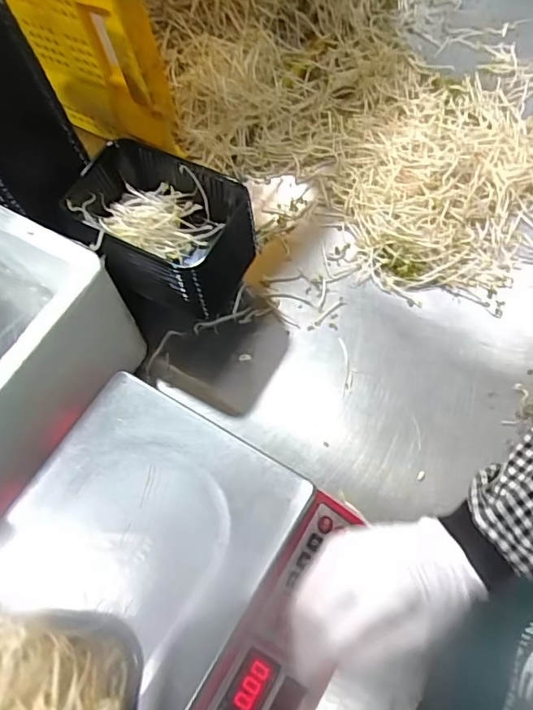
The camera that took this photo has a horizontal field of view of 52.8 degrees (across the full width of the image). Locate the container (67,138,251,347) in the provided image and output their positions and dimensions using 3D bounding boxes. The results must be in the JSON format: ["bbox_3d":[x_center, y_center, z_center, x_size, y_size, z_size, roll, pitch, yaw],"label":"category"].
[{"bbox_3d":[-0.124,-0.122,0.623,0.189,0.145,0.150,25,68,14],"label":"container"}]

